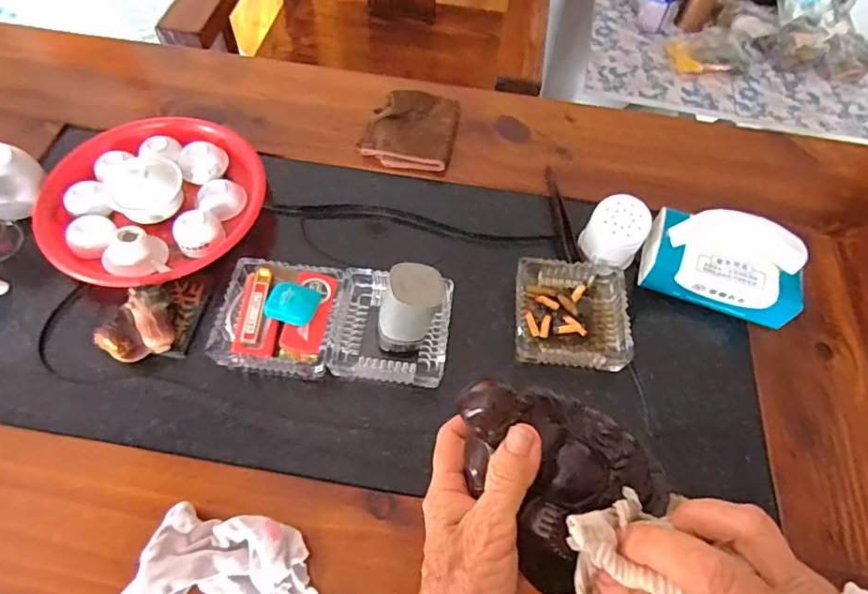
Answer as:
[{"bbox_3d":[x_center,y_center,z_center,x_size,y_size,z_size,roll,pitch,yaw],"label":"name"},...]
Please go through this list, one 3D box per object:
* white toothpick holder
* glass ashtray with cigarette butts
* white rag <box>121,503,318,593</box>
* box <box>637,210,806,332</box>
[{"bbox_3d":[0.204,-0.068,0.609,0.067,0.078,0.060,27,62,13],"label":"white toothpick holder"},{"bbox_3d":[0.153,0.016,0.589,0.119,0.028,0.123,4,59,1],"label":"glass ashtray with cigarette butts"},{"bbox_3d":[-0.195,0.235,0.435,0.183,0.044,0.121,-6,60,-5],"label":"white rag"},{"bbox_3d":[0.324,-0.039,0.591,0.161,0.092,0.087,20,61,10],"label":"box"}]

